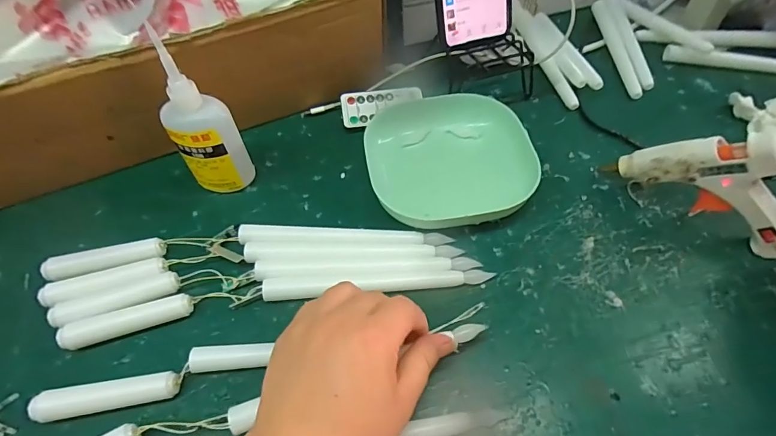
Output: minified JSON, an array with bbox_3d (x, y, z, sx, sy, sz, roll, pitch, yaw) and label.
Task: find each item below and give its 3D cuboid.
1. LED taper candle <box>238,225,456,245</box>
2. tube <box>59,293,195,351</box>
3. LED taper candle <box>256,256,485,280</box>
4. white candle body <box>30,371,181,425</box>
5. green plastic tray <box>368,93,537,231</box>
[{"bbox_3d":[-0.037,0.016,0.357,0.173,0.015,0.021,0,55,3],"label":"LED taper candle"},{"bbox_3d":[-0.195,0.078,0.322,0.091,0.019,0.018,-15,55,-8],"label":"tube"},{"bbox_3d":[-0.017,0.040,0.337,0.170,0.014,0.017,-3,55,1],"label":"LED taper candle"},{"bbox_3d":[-0.188,0.122,0.289,0.092,0.023,0.019,-9,55,-3],"label":"white candle body"},{"bbox_3d":[0.059,-0.055,0.391,0.151,0.027,0.137,-10,55,-4],"label":"green plastic tray"}]

